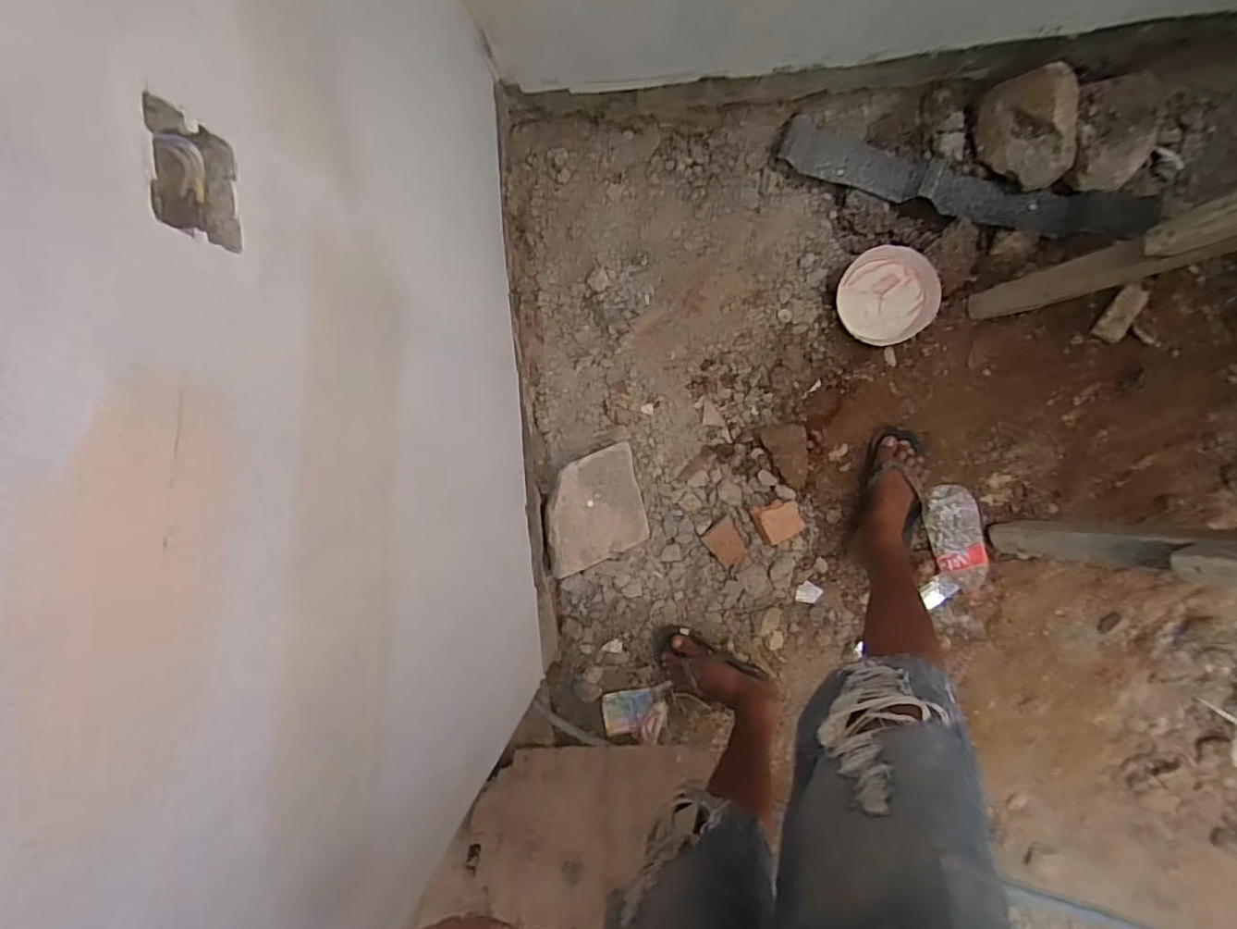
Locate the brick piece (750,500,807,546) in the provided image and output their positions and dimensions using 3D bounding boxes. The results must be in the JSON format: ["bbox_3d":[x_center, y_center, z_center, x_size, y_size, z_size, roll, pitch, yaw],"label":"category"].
[{"bbox_3d":[0.313,0.110,1.160,0.089,0.026,0.078,-22,90,6],"label":"brick piece"}]

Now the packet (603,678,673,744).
[{"bbox_3d":[0.042,0.516,1.233,0.140,0.015,0.116,-9,91,6],"label":"packet"}]

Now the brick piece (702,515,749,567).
[{"bbox_3d":[0.216,0.157,1.184,0.072,0.018,0.086,-35,89,-21],"label":"brick piece"}]

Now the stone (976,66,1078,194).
[{"bbox_3d":[0.733,-0.594,1.060,0.132,0.098,0.195,-11,91,6],"label":"stone"}]

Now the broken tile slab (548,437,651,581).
[{"bbox_3d":[-0.047,0.084,1.148,0.190,0.020,0.212,-12,88,-10],"label":"broken tile slab"}]

